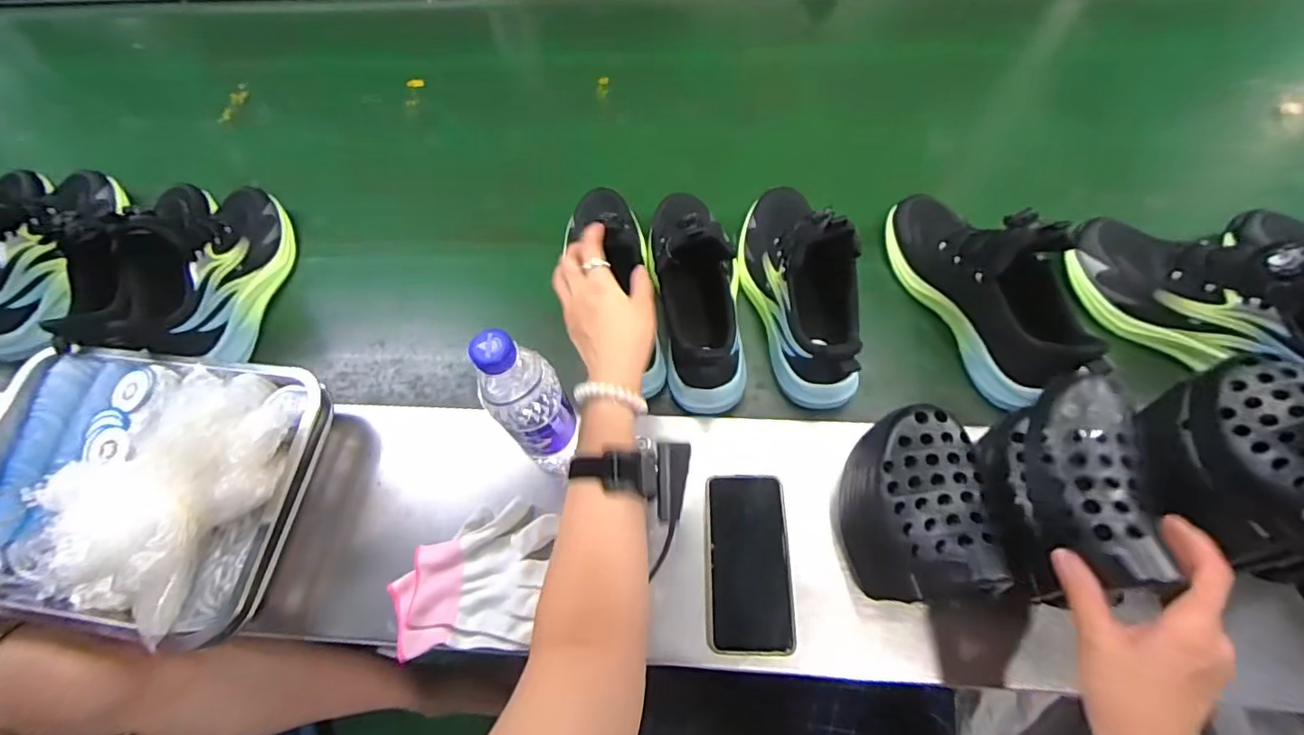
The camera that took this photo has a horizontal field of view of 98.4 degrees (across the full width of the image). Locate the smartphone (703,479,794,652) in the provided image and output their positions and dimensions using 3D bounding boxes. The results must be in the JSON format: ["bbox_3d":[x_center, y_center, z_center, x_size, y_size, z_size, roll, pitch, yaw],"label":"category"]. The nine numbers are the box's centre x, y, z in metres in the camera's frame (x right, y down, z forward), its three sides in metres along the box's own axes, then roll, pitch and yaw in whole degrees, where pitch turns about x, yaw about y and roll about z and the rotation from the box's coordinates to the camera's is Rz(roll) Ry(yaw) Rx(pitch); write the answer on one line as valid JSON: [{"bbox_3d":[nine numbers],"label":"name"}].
[{"bbox_3d":[0.089,0.179,0.524,0.076,0.010,0.155,0,67,2],"label":"smartphone"}]

